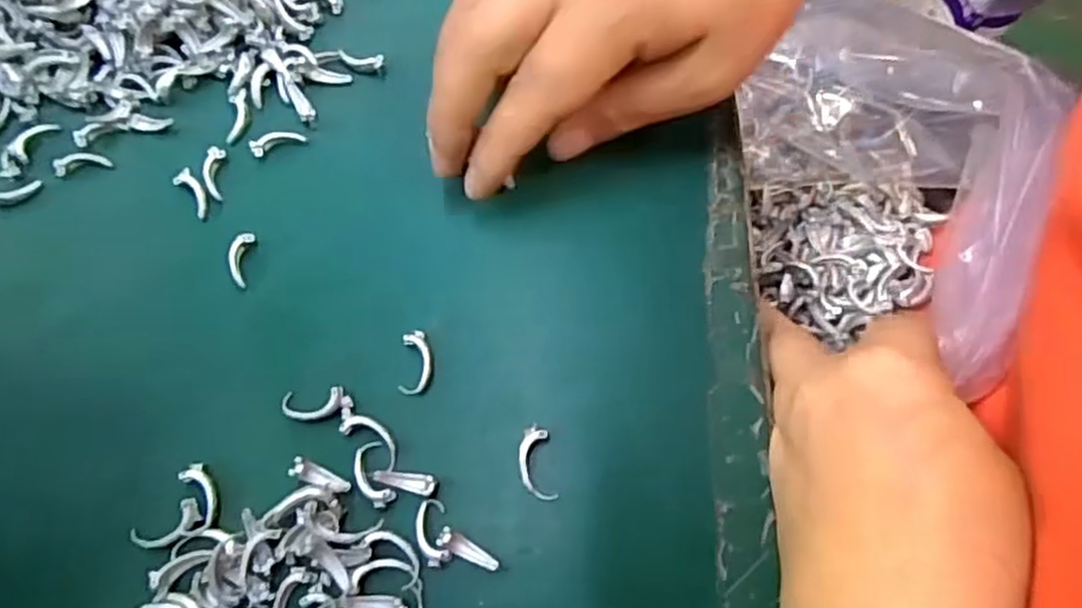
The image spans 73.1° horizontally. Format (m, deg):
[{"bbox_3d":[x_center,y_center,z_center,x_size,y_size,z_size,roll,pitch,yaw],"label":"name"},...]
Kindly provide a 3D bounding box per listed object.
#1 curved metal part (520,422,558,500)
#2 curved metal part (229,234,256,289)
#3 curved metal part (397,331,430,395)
[{"bbox_3d":[-0.002,0.050,0.232,0.011,0.005,0.024,-9,71,-2],"label":"curved metal part"},{"bbox_3d":[-0.107,-0.016,0.260,0.007,0.005,0.020,5,71,3],"label":"curved metal part"},{"bbox_3d":[-0.042,0.019,0.244,0.010,0.005,0.021,4,71,3],"label":"curved metal part"}]

